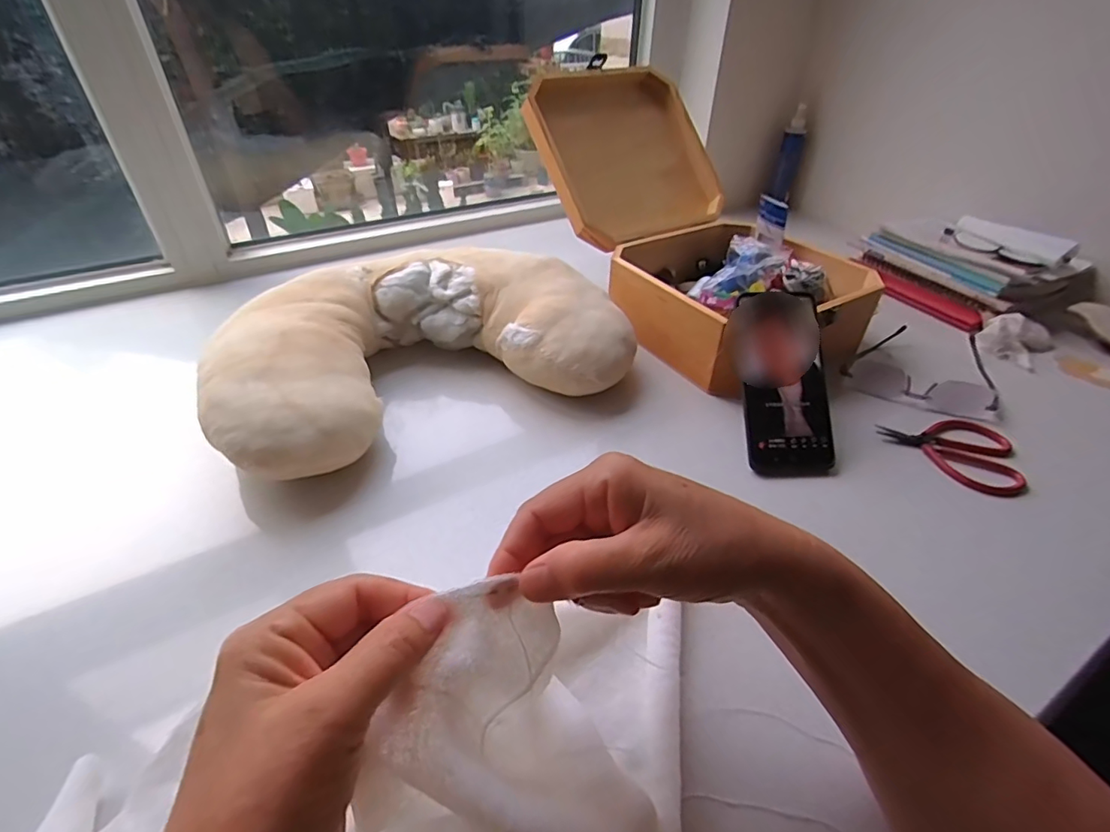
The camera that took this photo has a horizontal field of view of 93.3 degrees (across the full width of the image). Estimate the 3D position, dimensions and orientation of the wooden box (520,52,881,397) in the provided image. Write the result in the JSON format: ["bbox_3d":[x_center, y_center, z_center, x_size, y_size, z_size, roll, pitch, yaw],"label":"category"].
[{"bbox_3d":[0.163,-0.252,0.641,0.291,0.208,0.444,-15,42,-19],"label":"wooden box"}]

